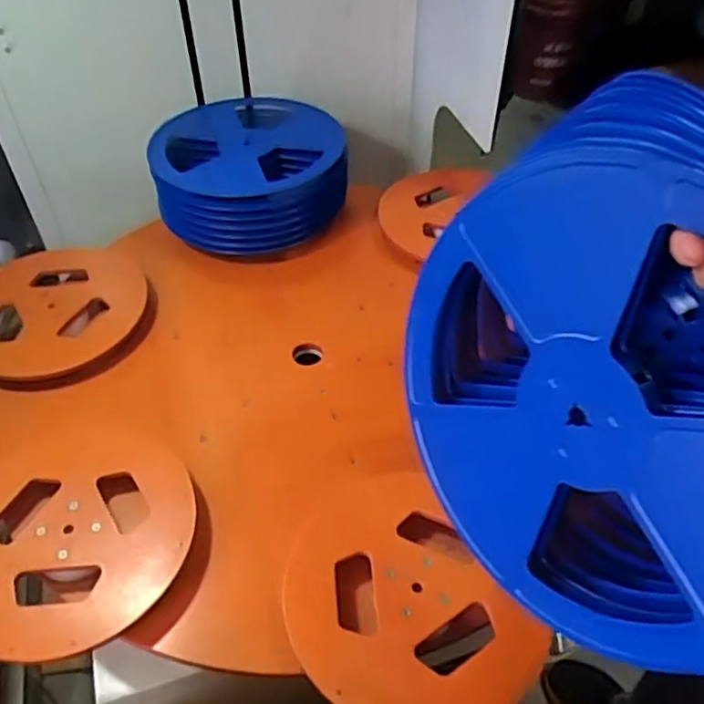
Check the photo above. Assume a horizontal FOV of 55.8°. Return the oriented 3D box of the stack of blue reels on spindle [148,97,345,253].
[{"bbox_3d":[-0.171,-0.307,1.158,0.306,0.150,0.307,-5,47,-5],"label":"stack of blue reels on spindle"}]

